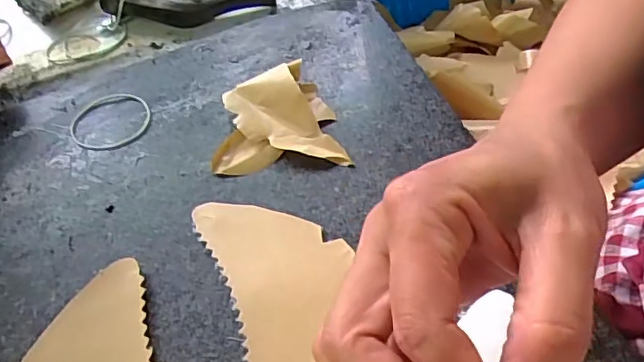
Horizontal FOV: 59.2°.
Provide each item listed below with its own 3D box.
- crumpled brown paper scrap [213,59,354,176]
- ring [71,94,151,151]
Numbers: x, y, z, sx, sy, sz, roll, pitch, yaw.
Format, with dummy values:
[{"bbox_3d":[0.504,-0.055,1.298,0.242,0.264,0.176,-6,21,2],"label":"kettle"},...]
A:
[{"bbox_3d":[-0.030,-0.043,0.379,0.081,0.015,0.078,-6,56,0],"label":"crumpled brown paper scrap"},{"bbox_3d":[-0.149,-0.043,0.398,0.055,0.004,0.052,-2,56,3],"label":"ring"}]

